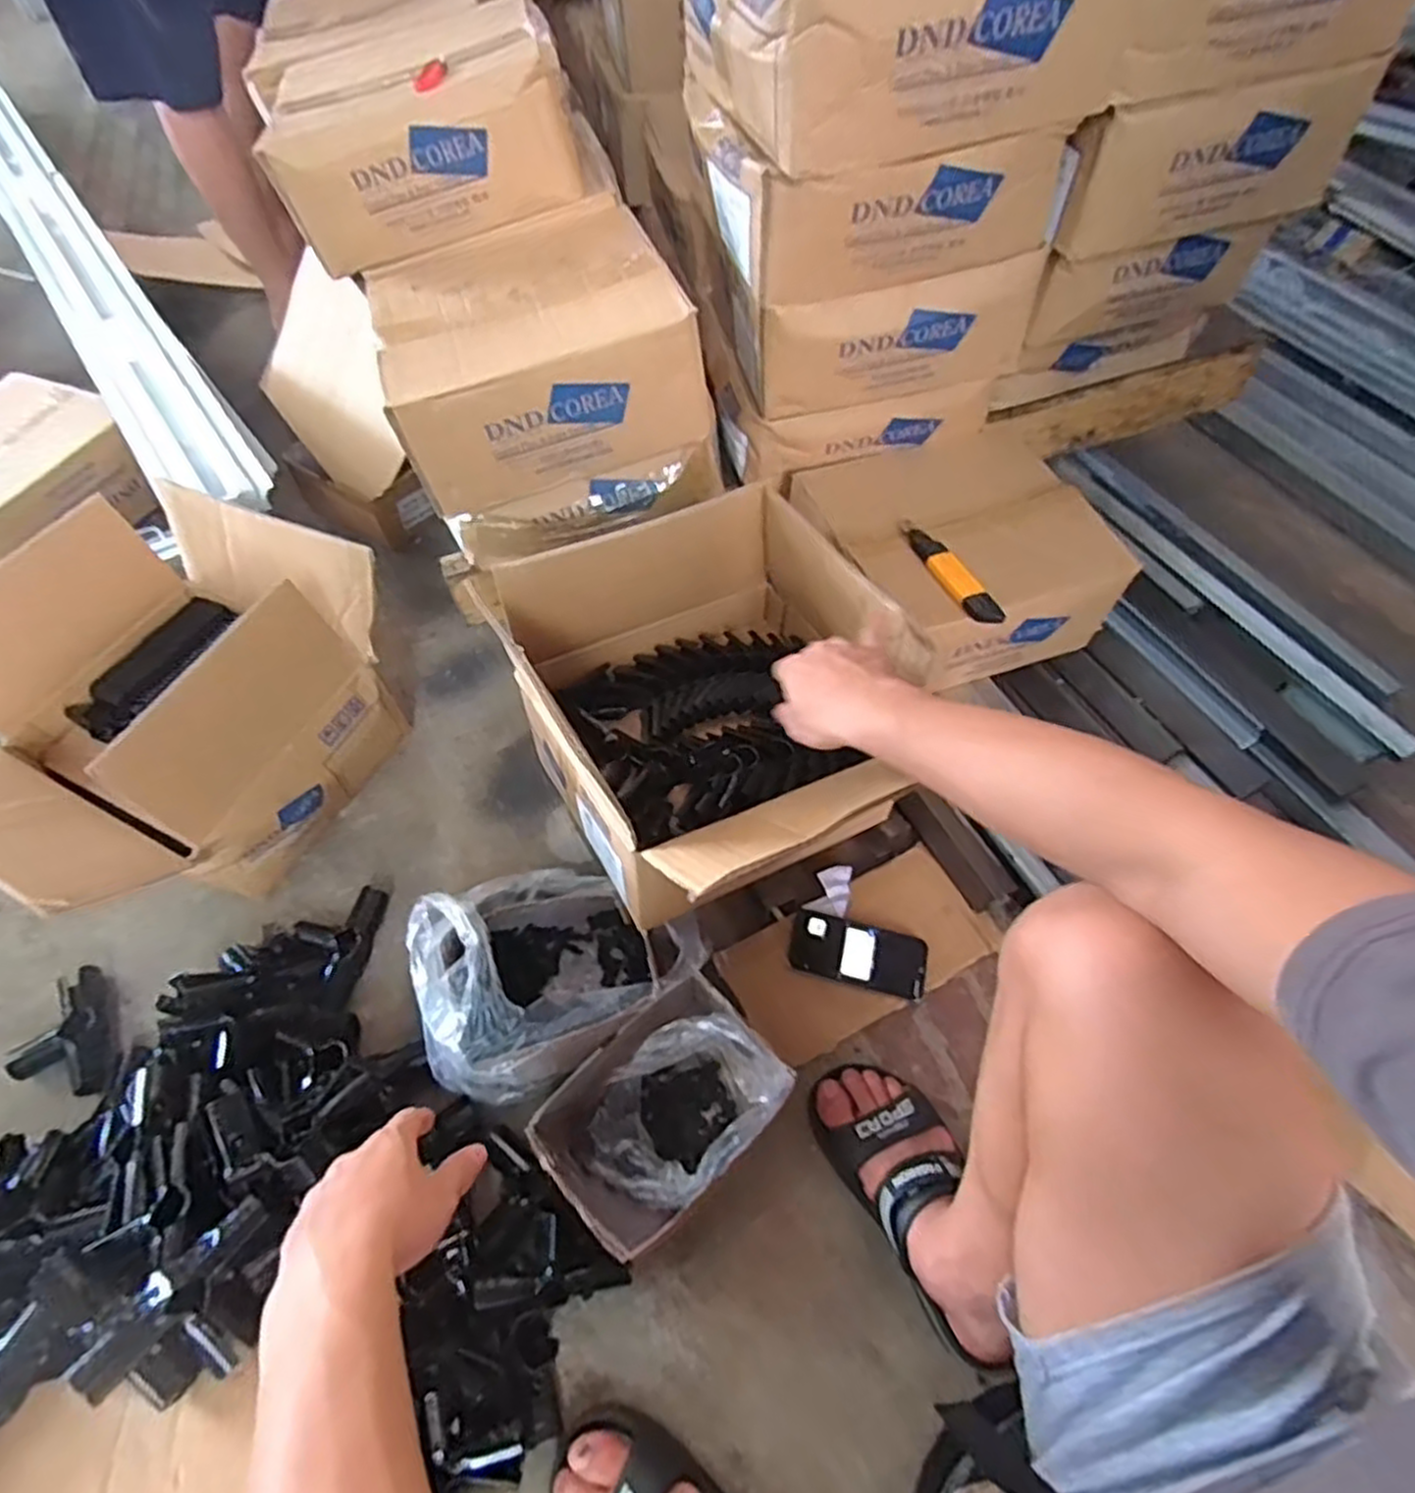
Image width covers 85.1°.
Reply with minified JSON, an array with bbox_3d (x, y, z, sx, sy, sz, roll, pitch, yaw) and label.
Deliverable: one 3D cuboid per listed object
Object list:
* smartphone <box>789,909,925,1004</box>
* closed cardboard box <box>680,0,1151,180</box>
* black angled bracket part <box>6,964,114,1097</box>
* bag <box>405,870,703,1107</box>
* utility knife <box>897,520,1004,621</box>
[{"bbox_3d":[0.162,0.224,0.828,0.144,0.016,0.064,13,57,10],"label":"smartphone"},{"bbox_3d":[0.183,-0.683,0.704,0.376,0.143,0.290,-18,57,-11],"label":"closed cardboard box"},{"bbox_3d":[-0.661,0.301,0.797,0.089,0.036,0.140,-19,58,-12],"label":"black angled bracket part"},{"bbox_3d":[-0.152,0.216,0.777,0.263,0.149,0.196,-24,59,-15],"label":"bag"},{"bbox_3d":[0.264,-0.199,0.850,0.029,0.018,0.178,-20,58,-12],"label":"utility knife"}]

